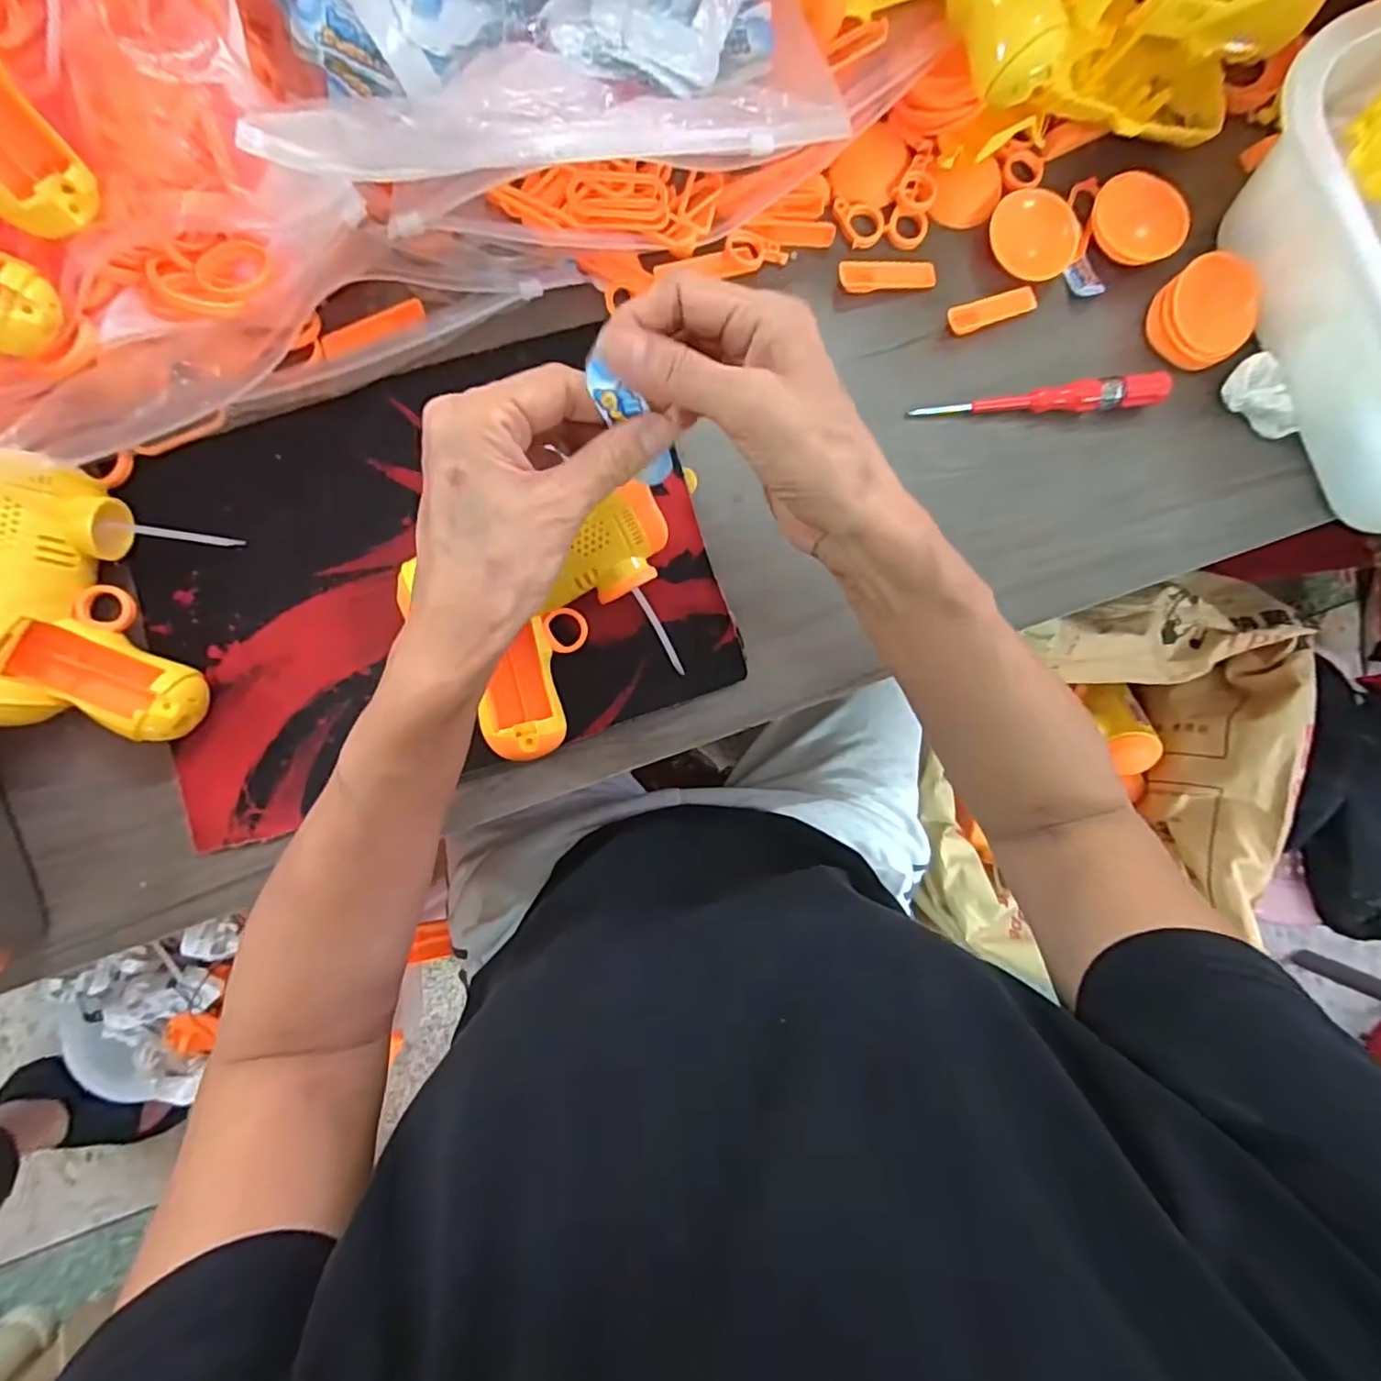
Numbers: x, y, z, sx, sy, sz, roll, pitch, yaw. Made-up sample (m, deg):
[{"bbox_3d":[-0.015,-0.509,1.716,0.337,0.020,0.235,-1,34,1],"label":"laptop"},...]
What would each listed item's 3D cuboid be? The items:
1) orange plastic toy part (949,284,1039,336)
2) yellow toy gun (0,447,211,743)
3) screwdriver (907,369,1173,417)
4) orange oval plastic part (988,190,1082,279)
[{"bbox_3d":[0.188,-0.237,0.389,0.059,0.006,0.017,-21,90,-4],"label":"orange plastic toy part"},{"bbox_3d":[-0.311,-0.045,0.322,0.107,0.060,0.129,8,89,-3],"label":"yellow toy gun"},{"bbox_3d":[0.215,-0.180,0.383,0.150,0.022,0.016,-3,89,-3],"label":"screwdriver"},{"bbox_3d":[0.210,-0.277,0.383,0.056,0.016,0.045,39,87,-2],"label":"orange oval plastic part"}]

